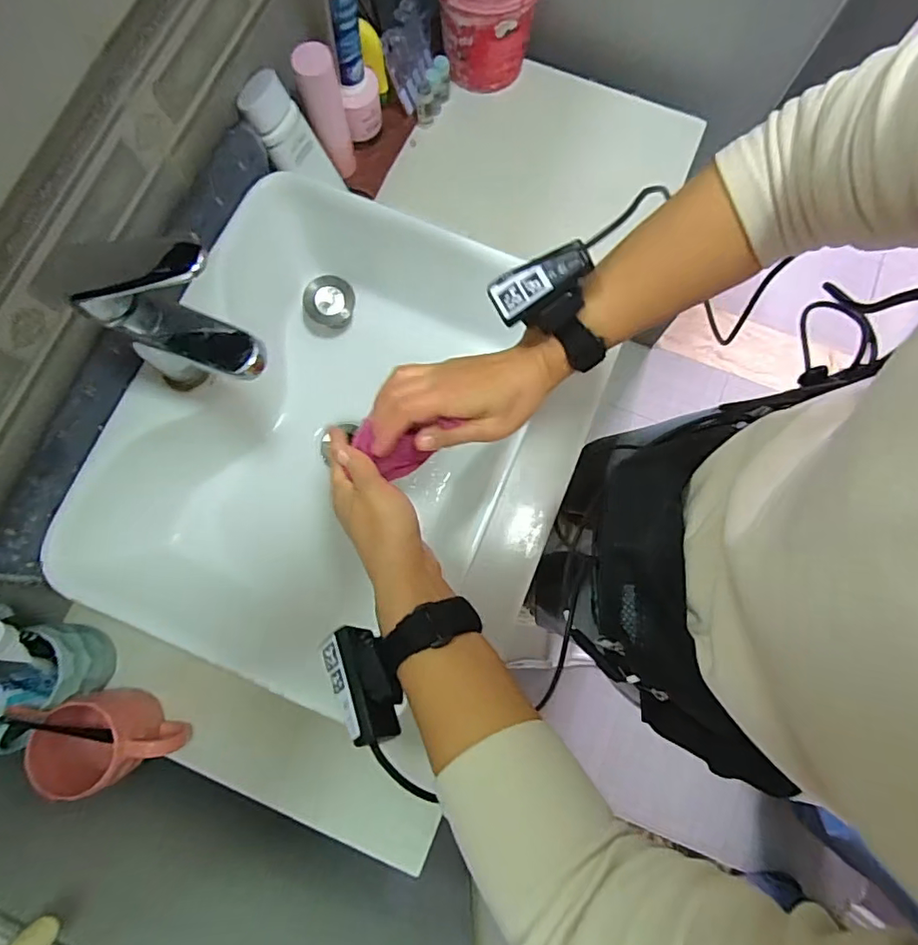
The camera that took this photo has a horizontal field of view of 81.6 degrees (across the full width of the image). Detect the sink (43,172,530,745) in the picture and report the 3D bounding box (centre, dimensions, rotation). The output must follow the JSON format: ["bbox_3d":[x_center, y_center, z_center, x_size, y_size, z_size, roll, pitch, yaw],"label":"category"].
[{"bbox_3d":[-0.127,-0.060,0.576,0.360,0.145,0.417,23,79,5],"label":"sink"}]

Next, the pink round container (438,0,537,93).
[{"bbox_3d":[0.037,-0.586,0.677,0.130,0.128,0.120,0,78,0],"label":"pink round container"}]

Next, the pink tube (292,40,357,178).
[{"bbox_3d":[-0.153,-0.415,0.619,0.041,0.136,0.042,-6,78,-1],"label":"pink tube"}]

